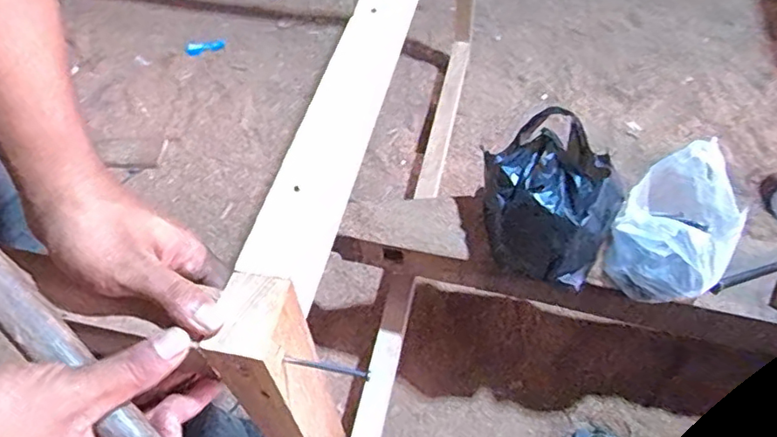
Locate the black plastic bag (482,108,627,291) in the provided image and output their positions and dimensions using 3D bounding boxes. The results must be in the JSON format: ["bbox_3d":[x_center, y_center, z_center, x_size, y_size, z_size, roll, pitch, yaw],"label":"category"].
[{"bbox_3d":[0.210,-0.024,0.760,0.144,0.167,0.200,-19,54,-12],"label":"black plastic bag"}]

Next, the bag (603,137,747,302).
[{"bbox_3d":[0.357,0.005,0.705,0.129,0.163,0.135,22,57,18],"label":"bag"}]

